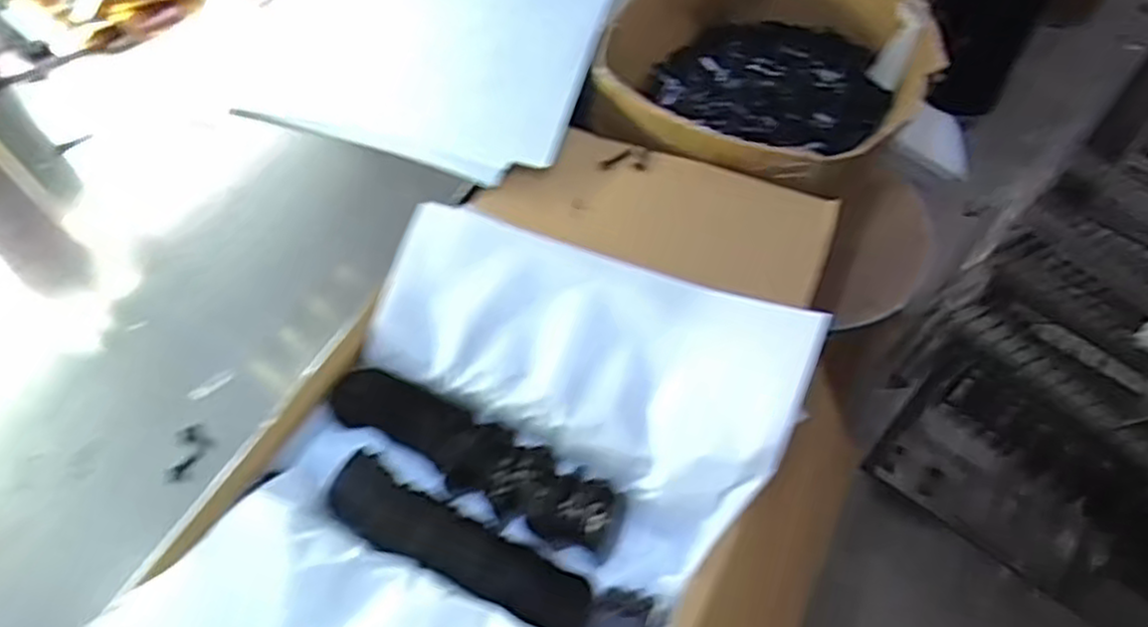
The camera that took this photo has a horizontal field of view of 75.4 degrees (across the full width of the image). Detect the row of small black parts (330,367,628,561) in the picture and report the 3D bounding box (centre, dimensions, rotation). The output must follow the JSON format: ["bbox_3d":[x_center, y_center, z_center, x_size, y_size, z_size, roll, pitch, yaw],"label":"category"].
[{"bbox_3d":[-0.073,0.102,0.541,0.230,0.021,0.053,24,57,15],"label":"row of small black parts"}]

